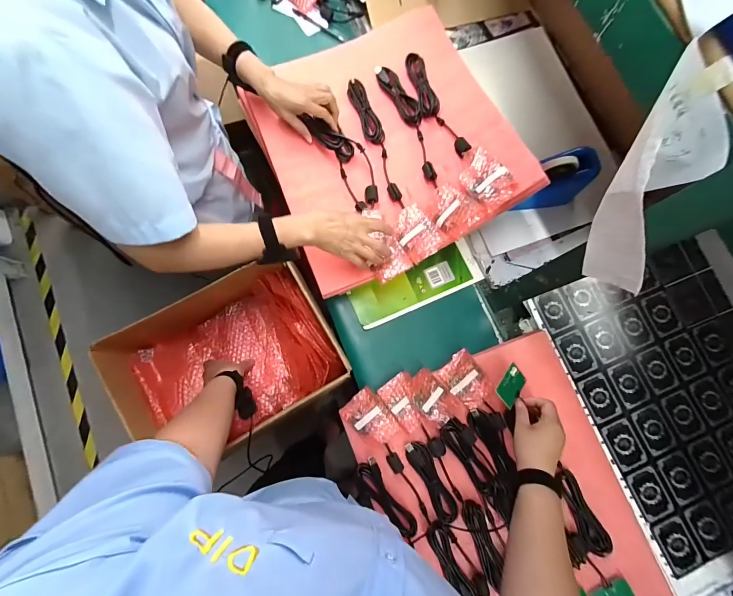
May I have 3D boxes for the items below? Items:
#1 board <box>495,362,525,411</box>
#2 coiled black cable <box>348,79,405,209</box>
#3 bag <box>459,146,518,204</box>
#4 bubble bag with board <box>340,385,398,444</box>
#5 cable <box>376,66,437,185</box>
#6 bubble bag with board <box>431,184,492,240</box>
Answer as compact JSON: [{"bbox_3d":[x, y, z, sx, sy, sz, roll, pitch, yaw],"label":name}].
[{"bbox_3d":[0.252,0.153,0.581,0.043,0.007,0.069,43,68,-8],"label":"board"},{"bbox_3d":[0.023,-0.317,0.669,0.038,0.029,0.289,-19,84,-7],"label":"coiled black cable"},{"bbox_3d":[0.202,-0.208,0.574,0.064,0.022,0.114,-43,66,23],"label":"bag"},{"bbox_3d":[0.010,0.225,0.627,0.100,0.022,0.070,44,81,2],"label":"bubble bag with board"},{"bbox_3d":[0.092,-0.351,0.661,0.047,0.042,0.284,-20,84,-7],"label":"cable"},{"bbox_3d":[0.155,-0.157,0.597,0.073,0.017,0.099,-46,59,15],"label":"bubble bag with board"}]

